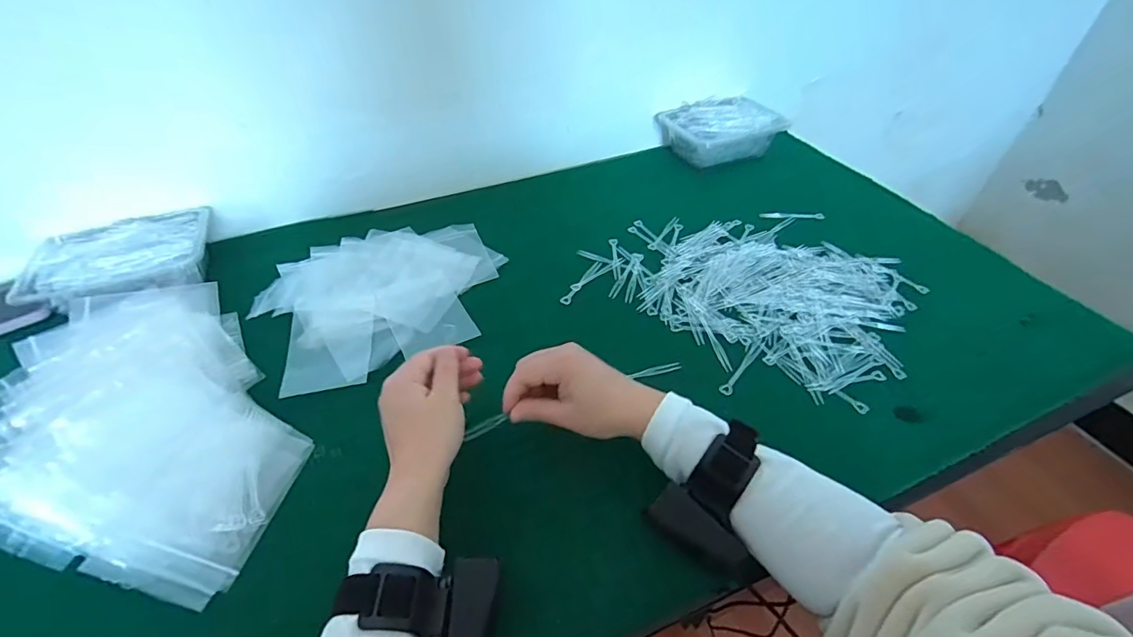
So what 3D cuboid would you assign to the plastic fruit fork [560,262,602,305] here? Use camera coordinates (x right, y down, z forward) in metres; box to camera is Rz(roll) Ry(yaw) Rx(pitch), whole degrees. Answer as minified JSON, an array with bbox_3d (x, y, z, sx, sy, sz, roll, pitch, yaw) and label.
[{"bbox_3d":[0.019,-0.044,0.587,0.012,0.007,0.084,24,51,23],"label":"plastic fruit fork"}]

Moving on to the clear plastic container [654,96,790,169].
[{"bbox_3d":[0.247,-0.309,0.788,0.157,0.066,0.146,-26,50,-23],"label":"clear plastic container"}]

